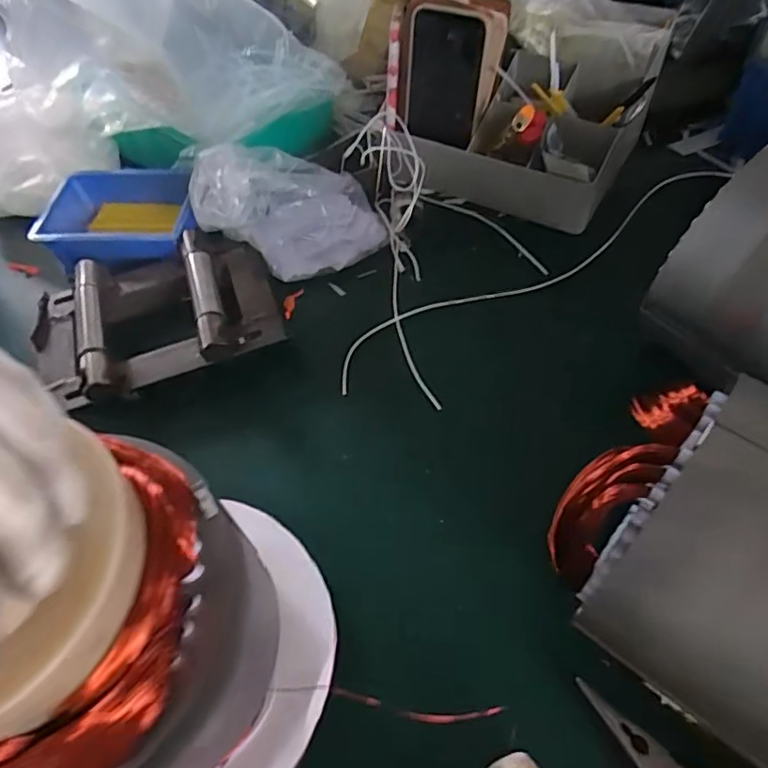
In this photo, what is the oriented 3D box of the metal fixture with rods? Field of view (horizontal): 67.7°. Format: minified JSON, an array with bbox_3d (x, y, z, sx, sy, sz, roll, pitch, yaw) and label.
[{"bbox_3d":[-0.179,-0.060,0.485,0.168,0.045,0.136,-20,58,-6],"label":"metal fixture with rods"}]

